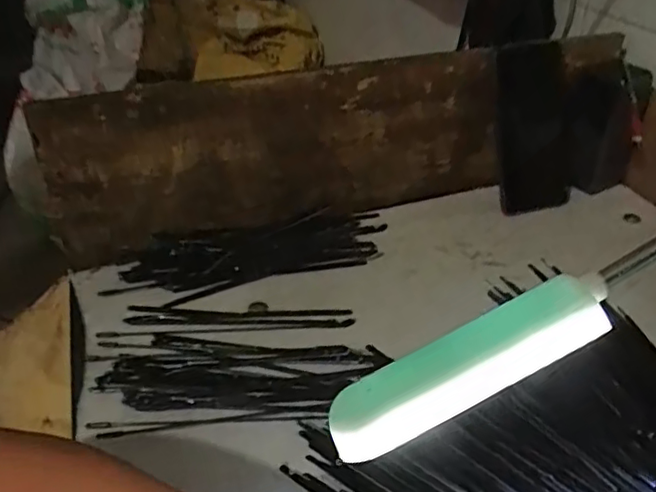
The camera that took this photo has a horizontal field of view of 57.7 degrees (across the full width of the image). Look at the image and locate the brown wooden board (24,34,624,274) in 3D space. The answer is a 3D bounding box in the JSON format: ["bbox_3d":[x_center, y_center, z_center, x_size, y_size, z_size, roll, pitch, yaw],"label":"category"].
[{"bbox_3d":[-0.001,-0.096,0.593,0.520,0.152,0.054,-9,36,-11],"label":"brown wooden board"}]

